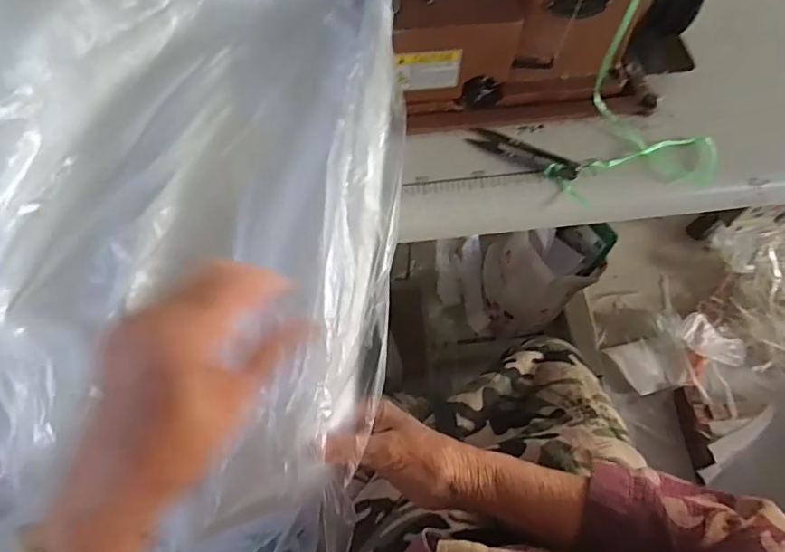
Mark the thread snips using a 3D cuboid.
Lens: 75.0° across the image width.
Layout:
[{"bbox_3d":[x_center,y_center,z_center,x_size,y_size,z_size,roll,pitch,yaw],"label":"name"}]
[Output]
[{"bbox_3d":[0.116,-0.110,0.457,0.101,0.010,0.025,29,69,12],"label":"thread snips"}]

